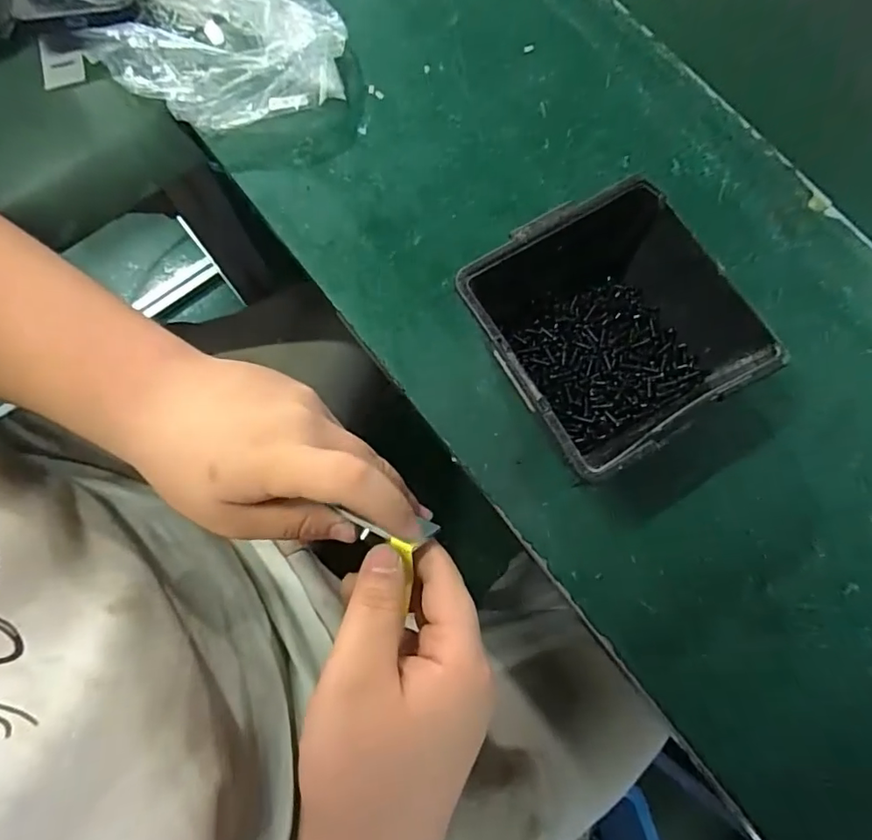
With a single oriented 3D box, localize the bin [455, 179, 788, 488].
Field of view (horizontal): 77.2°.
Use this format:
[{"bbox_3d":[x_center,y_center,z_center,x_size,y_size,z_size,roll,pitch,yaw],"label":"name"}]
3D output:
[{"bbox_3d":[0.089,-0.047,0.285,0.131,0.066,0.113,-33,79,-9],"label":"bin"}]

